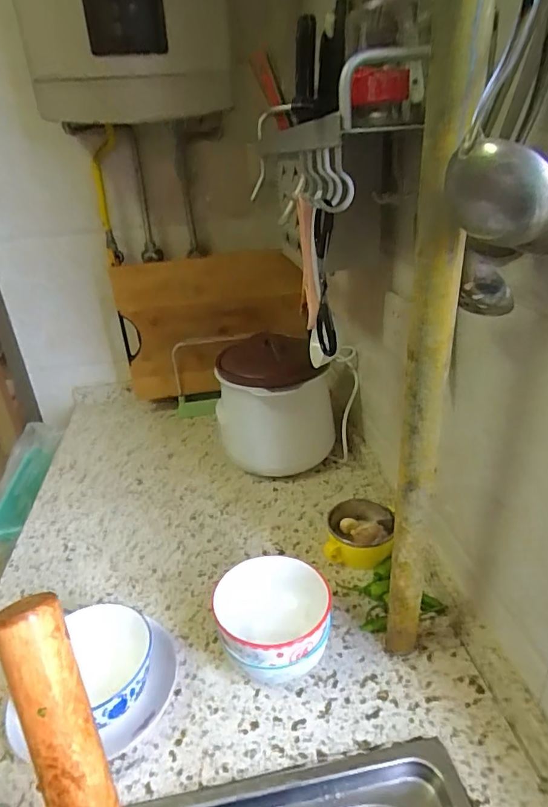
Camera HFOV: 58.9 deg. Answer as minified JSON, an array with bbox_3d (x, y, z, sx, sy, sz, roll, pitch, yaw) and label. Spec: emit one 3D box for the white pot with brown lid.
[{"bbox_3d":[-0.004,0.013,0.851,0.191,0.231,0.169,-6,28,-4],"label":"white pot with brown lid"}]

